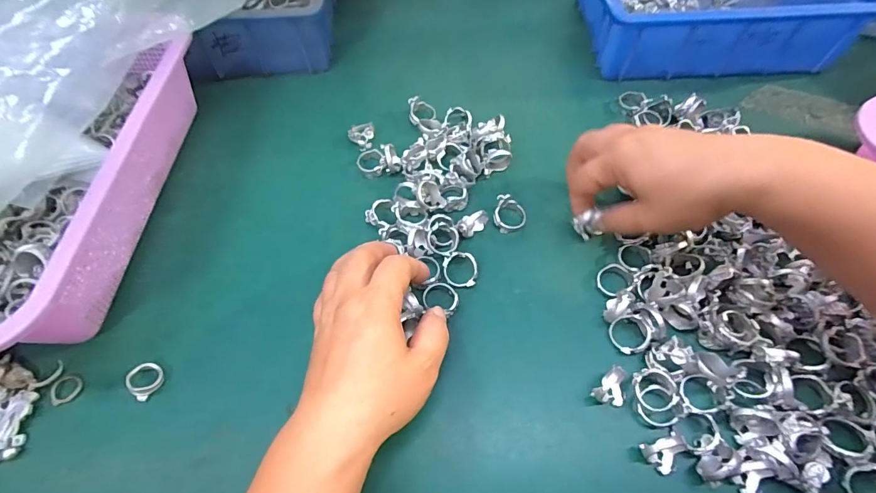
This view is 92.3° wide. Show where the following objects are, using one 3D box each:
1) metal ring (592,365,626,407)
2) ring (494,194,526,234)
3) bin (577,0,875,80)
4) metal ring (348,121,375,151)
[{"bbox_3d":[0.114,0.092,0.272,0.029,0.013,0.019,-41,68,-19],"label":"metal ring"},{"bbox_3d":[0.058,-0.026,0.338,0.026,0.016,0.028,0,61,1],"label":"ring"},{"bbox_3d":[0.270,-0.254,0.425,0.239,0.072,0.170,2,61,2],"label":"bin"},{"bbox_3d":[-0.071,-0.106,0.393,0.023,0.011,0.032,-5,61,-1],"label":"metal ring"}]

